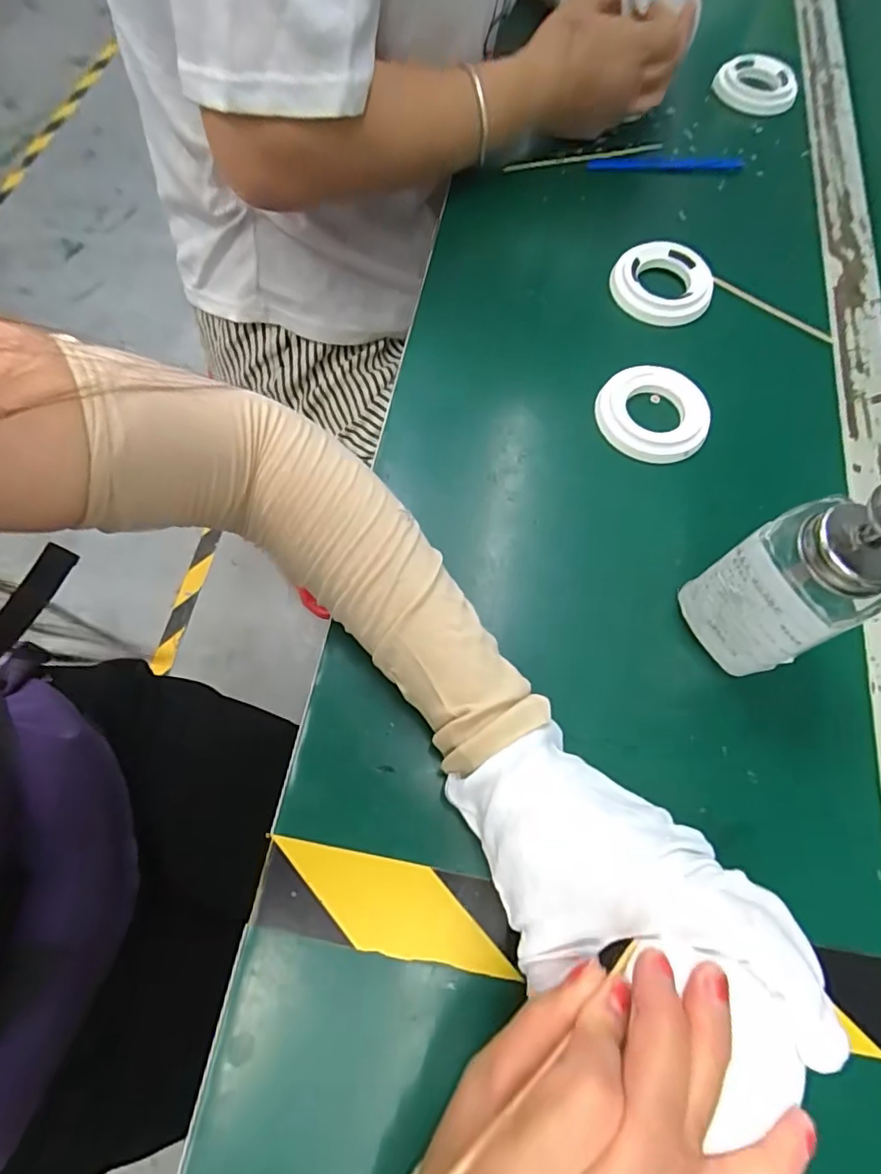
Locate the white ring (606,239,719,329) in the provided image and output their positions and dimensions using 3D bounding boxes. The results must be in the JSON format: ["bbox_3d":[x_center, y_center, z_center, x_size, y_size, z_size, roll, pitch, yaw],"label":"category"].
[{"bbox_3d":[0.166,-0.225,0.419,0.069,0.024,0.069,1,68,-2],"label":"white ring"}]

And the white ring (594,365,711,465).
[{"bbox_3d":[0.138,-0.113,0.369,0.070,0.015,0.062,27,69,8],"label":"white ring"}]

